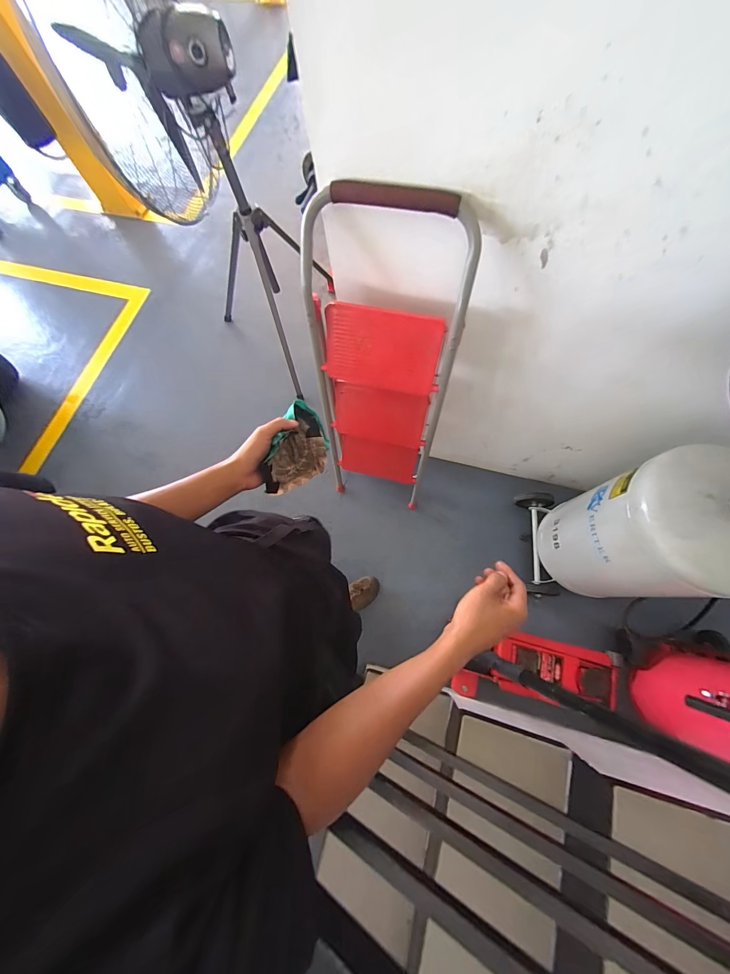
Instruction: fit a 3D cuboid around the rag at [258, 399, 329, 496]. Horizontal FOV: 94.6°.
[{"bbox_3d":[-0.112,-0.061,0.593,0.081,0.115,0.154,16,73,7],"label":"rag"}]

